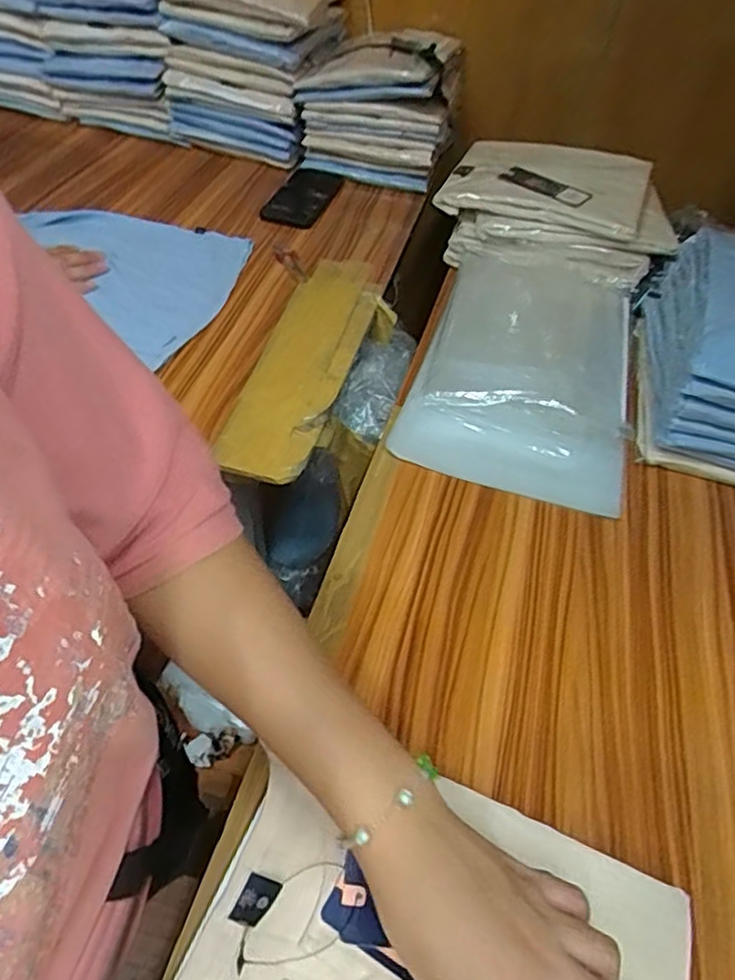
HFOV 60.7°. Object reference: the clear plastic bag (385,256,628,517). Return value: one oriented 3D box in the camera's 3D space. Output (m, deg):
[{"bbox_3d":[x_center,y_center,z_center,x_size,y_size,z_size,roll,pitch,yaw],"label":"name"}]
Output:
[{"bbox_3d":[0.182,-0.164,0.715,0.225,0.063,0.343,13,48,7],"label":"clear plastic bag"}]

